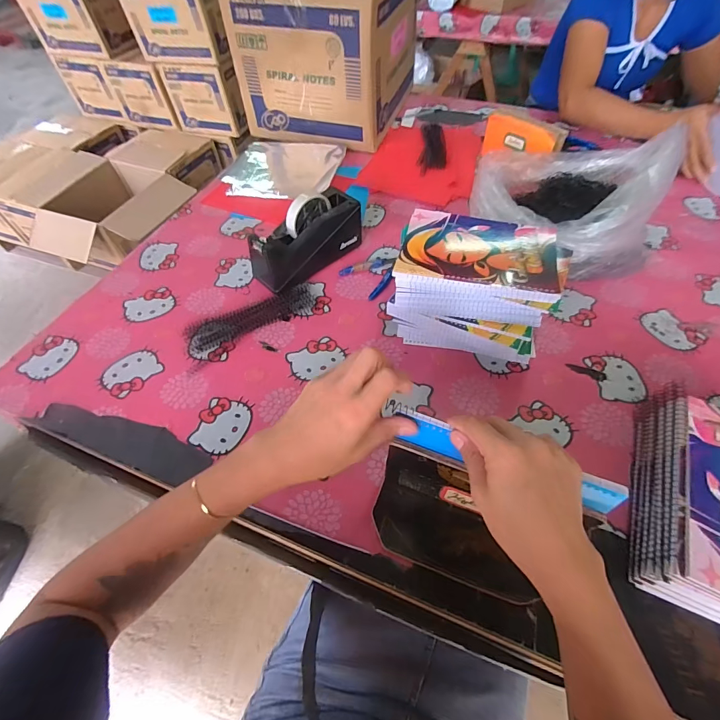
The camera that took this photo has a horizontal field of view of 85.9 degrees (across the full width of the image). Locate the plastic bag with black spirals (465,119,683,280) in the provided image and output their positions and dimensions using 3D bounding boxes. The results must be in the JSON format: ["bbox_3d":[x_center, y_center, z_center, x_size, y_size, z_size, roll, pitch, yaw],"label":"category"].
[{"bbox_3d":[0.344,-0.266,0.658,0.276,0.162,0.236,-3,55,-1],"label":"plastic bag with black spirals"}]

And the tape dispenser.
[{"bbox_3d":[-0.090,-0.210,0.664,0.200,0.103,0.074,-38,62,-23],"label":"tape dispenser"}]

